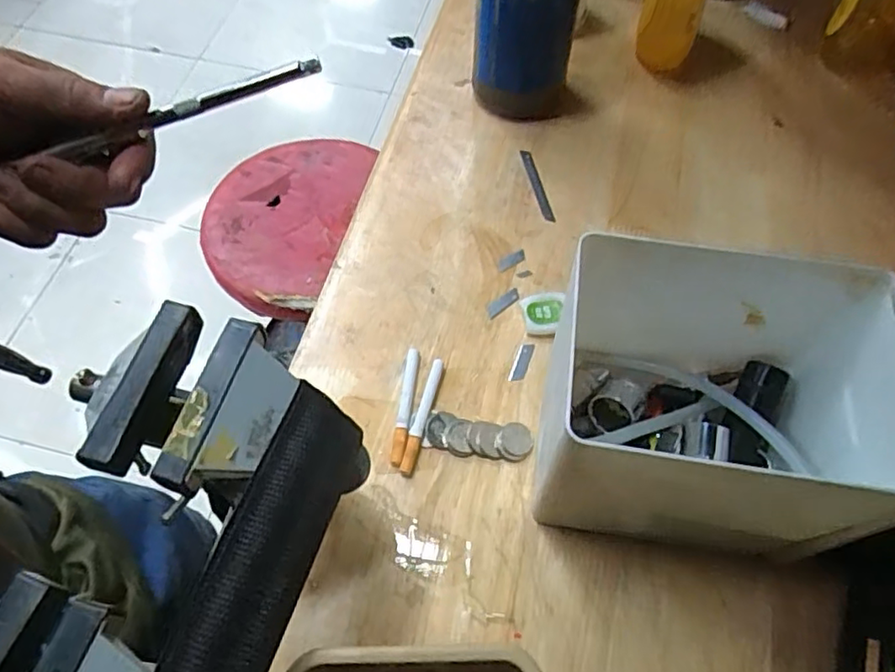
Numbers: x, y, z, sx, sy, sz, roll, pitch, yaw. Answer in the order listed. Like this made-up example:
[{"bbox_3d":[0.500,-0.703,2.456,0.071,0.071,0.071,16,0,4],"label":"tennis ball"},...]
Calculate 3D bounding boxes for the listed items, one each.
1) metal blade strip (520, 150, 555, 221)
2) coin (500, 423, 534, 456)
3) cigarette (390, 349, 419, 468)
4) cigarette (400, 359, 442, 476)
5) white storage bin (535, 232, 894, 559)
[{"bbox_3d":[0.076,-0.128,0.528,0.008,0.006,0.082,-11,61,-7],"label":"metal blade strip"},{"bbox_3d":[0.046,0.068,0.411,0.021,0.004,0.021,-1,73,4],"label":"coin"},{"bbox_3d":[-0.029,0.046,0.423,0.009,0.008,0.085,6,60,3],"label":"cigarette"},{"bbox_3d":[-0.017,0.053,0.420,0.008,0.009,0.082,12,61,6],"label":"cigarette"},{"bbox_3d":[0.137,0.046,0.339,0.147,0.157,0.109,8,60,4],"label":"white storage bin"}]

